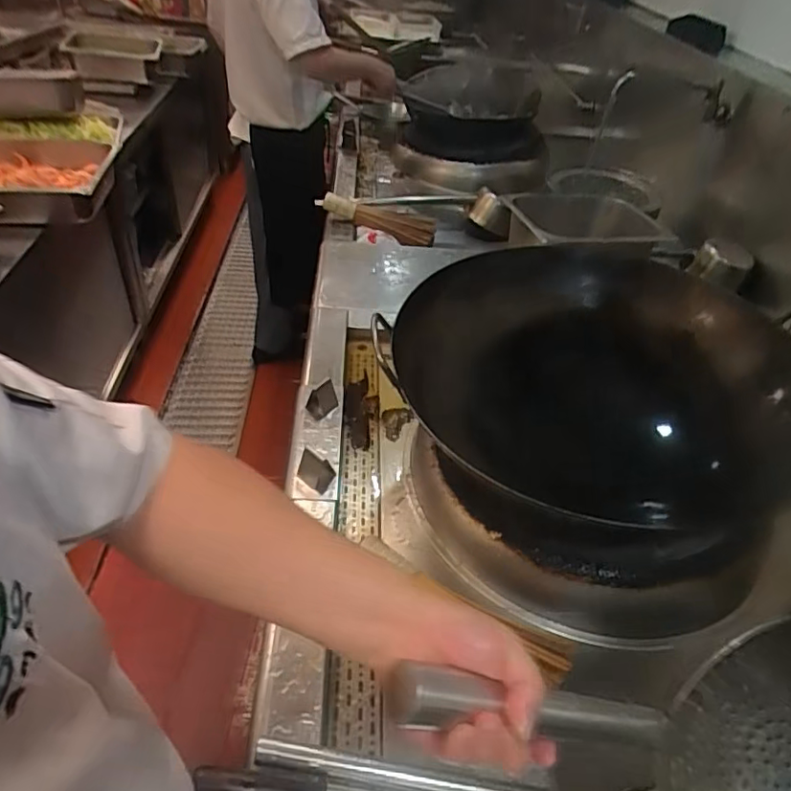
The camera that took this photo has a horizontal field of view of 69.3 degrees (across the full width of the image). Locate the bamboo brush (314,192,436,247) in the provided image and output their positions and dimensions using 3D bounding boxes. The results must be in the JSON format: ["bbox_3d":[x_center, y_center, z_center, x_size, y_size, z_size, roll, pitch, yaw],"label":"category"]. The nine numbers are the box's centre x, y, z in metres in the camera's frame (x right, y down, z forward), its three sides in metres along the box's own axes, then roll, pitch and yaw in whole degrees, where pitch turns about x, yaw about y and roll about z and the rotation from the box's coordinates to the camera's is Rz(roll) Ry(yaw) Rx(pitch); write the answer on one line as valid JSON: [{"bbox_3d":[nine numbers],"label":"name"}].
[{"bbox_3d":[-0.052,-0.445,1.458,0.310,0.081,0.057,13,42,8],"label":"bamboo brush"}]

